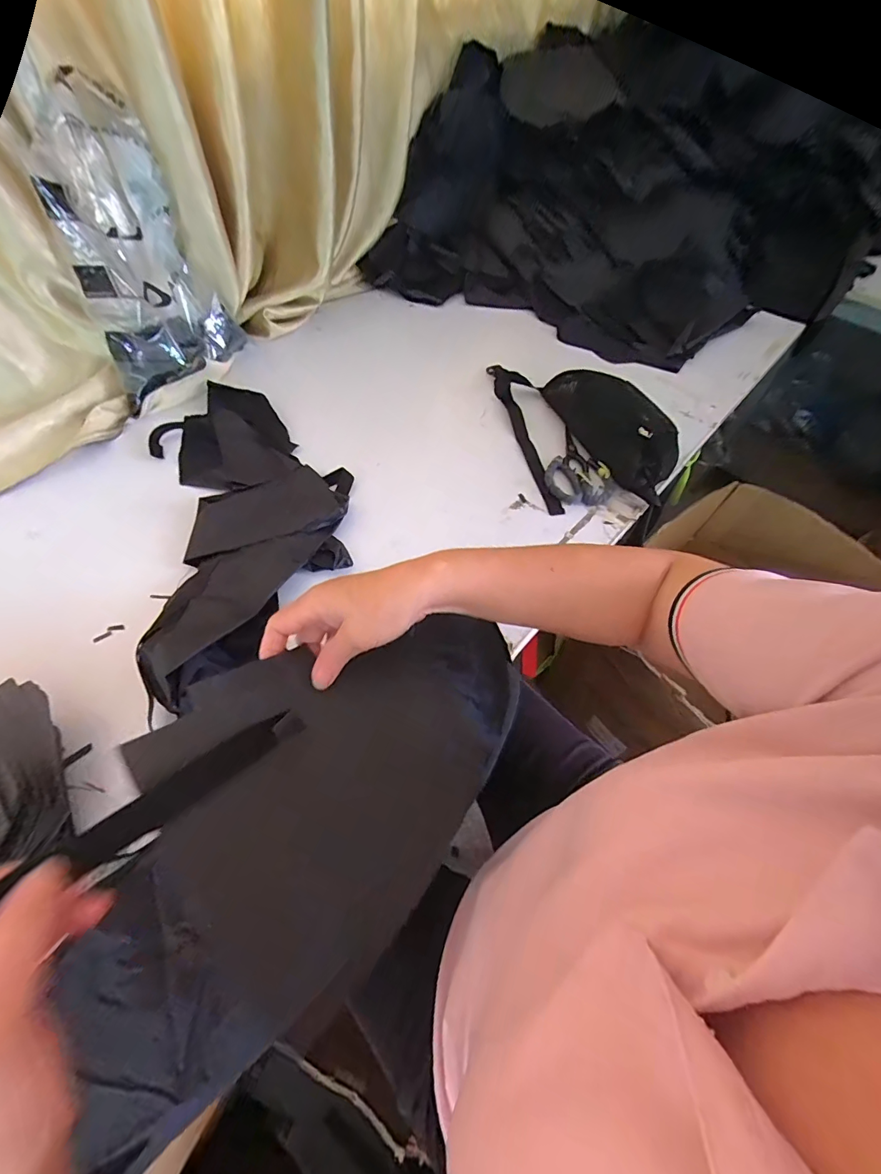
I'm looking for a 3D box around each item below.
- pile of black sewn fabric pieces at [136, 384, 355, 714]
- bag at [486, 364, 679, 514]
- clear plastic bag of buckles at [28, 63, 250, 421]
[{"bbox_3d":[-0.274,-0.119,0.614,0.281,0.056,0.561,-16,59,-12],"label":"pile of black sewn fabric pieces"},{"bbox_3d":[0.252,-0.298,0.747,0.250,0.071,0.349,-11,59,-9],"label":"bag"},{"bbox_3d":[-0.458,-0.489,0.675,0.148,0.331,0.241,4,57,0],"label":"clear plastic bag of buckles"}]

